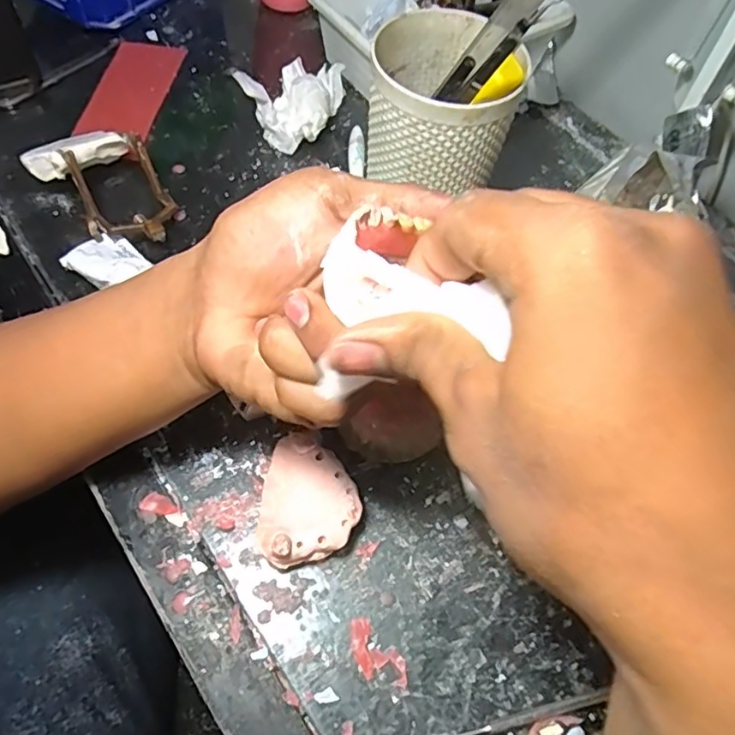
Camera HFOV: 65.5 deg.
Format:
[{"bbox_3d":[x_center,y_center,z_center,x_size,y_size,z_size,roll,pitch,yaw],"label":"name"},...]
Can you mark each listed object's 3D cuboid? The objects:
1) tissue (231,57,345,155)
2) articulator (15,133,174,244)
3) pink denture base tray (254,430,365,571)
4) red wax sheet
[{"bbox_3d":[-0.053,-0.212,0.458,0.078,0.039,0.063,-30,68,-18],"label":"tissue"},{"bbox_3d":[-0.176,-0.121,0.387,0.072,0.057,0.079,-30,68,-18],"label":"articulator"},{"bbox_3d":[-0.033,0.070,0.309,0.052,0.024,0.066,-8,63,-8],"label":"pink denture base tray"},{"bbox_3d":[-0.197,-0.224,0.472,0.055,0.006,0.150,9,58,-5],"label":"red wax sheet"}]

